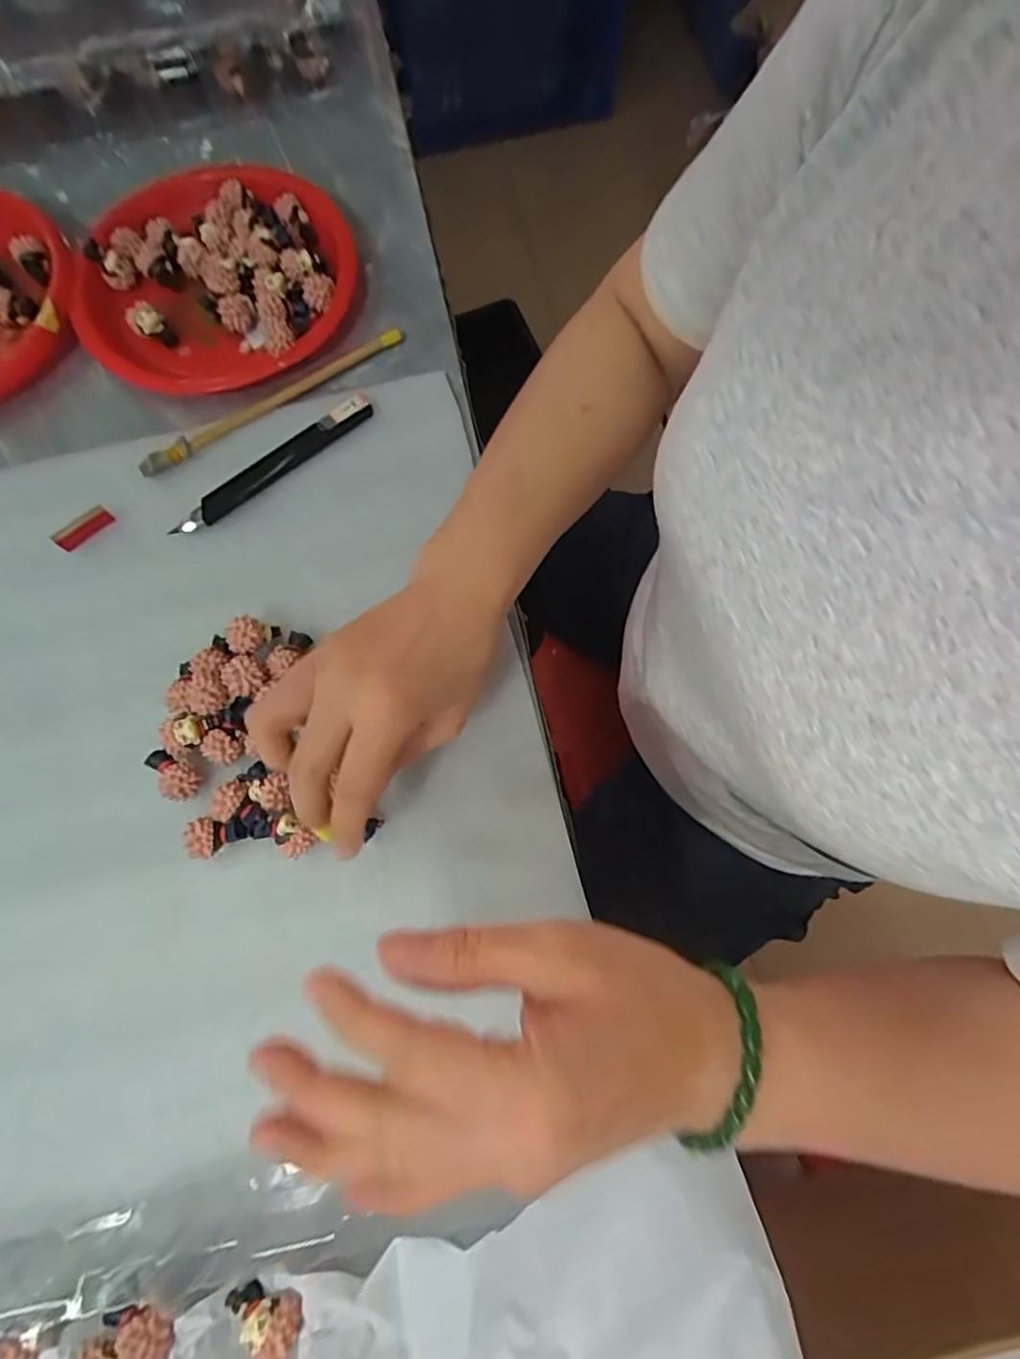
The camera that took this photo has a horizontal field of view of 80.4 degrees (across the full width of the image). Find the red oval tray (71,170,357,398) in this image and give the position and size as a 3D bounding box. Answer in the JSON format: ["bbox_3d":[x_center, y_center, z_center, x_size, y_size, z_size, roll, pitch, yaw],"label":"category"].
[{"bbox_3d":[-0.193,-0.265,0.392,0.175,0.023,0.169,-18,75,-3],"label":"red oval tray"}]

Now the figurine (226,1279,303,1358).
[{"bbox_3d":[-0.096,0.249,0.235,0.031,0.013,0.019,34,79,10],"label":"figurine"}]

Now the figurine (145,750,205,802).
[{"bbox_3d":[-0.174,0.048,0.314,0.019,0.015,0.029,-39,77,-8],"label":"figurine"}]

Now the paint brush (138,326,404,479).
[{"bbox_3d":[-0.146,-0.176,0.378,0.182,0.015,0.011,-34,77,-7],"label":"paint brush"}]

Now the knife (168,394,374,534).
[{"bbox_3d":[-0.141,-0.130,0.363,0.135,0.007,0.017,-39,77,-8],"label":"knife"}]

